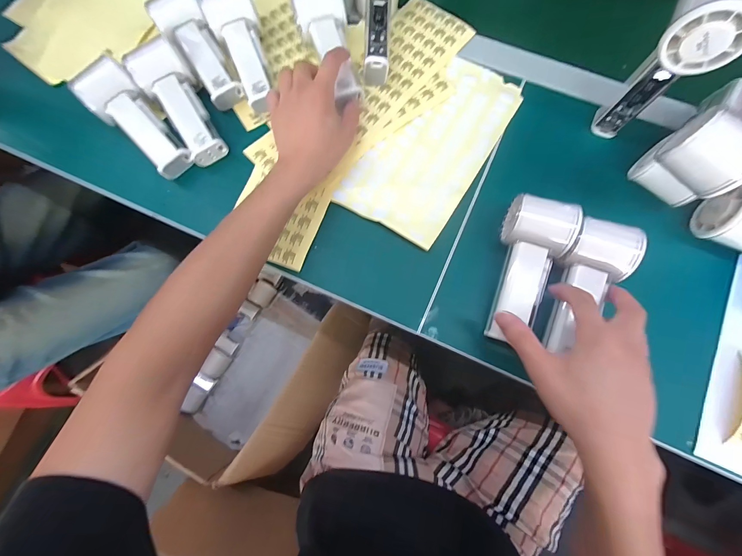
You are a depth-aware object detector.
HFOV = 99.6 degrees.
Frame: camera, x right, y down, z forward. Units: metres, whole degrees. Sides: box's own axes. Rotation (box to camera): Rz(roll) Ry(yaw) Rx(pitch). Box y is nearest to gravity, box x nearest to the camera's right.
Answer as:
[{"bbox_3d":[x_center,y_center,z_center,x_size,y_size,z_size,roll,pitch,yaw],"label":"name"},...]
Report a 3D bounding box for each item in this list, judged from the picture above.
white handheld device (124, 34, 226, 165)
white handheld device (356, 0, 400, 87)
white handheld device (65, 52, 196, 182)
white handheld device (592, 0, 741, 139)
[{"bbox_3d":[-0.222,-0.203,0.363,0.053,0.034,0.140,-32,91,-6],"label":"white handheld device"},{"bbox_3d":[0.007,-0.319,0.387,0.056,0.049,0.157,4,89,2],"label":"white handheld device"},{"bbox_3d":[-0.271,-0.180,0.364,0.057,0.033,0.141,-43,95,-8],"label":"white handheld device"},{"bbox_3d":[0.285,-0.206,0.306,0.056,0.148,0.073,32,80,8],"label":"white handheld device"}]

